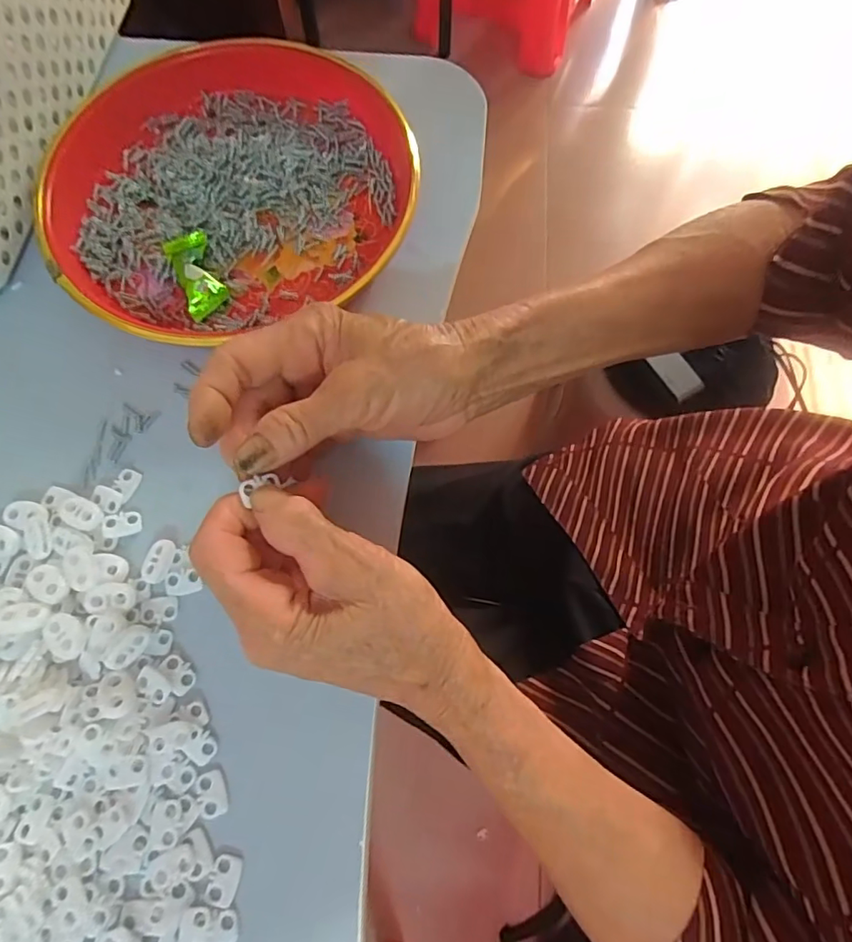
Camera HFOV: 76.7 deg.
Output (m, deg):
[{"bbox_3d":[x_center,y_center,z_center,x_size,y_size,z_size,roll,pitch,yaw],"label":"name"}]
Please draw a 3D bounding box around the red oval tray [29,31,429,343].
[{"bbox_3d":[-0.118,-0.176,0.329,0.213,0.030,0.206,-20,72,-6],"label":"red oval tray"}]

